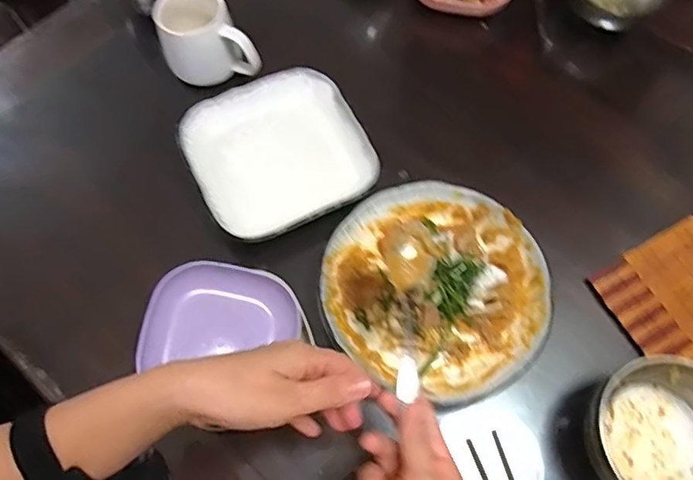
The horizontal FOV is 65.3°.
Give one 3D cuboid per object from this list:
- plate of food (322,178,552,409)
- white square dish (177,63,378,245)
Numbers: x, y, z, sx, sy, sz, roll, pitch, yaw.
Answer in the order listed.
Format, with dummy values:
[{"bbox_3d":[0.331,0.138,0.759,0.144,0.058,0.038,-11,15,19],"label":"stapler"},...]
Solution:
[{"bbox_3d":[0.090,0.043,0.542,0.211,0.053,0.212,0,66,1],"label":"plate of food"},{"bbox_3d":[-0.079,-0.102,0.631,0.196,0.031,0.200,-25,68,-10],"label":"white square dish"}]

